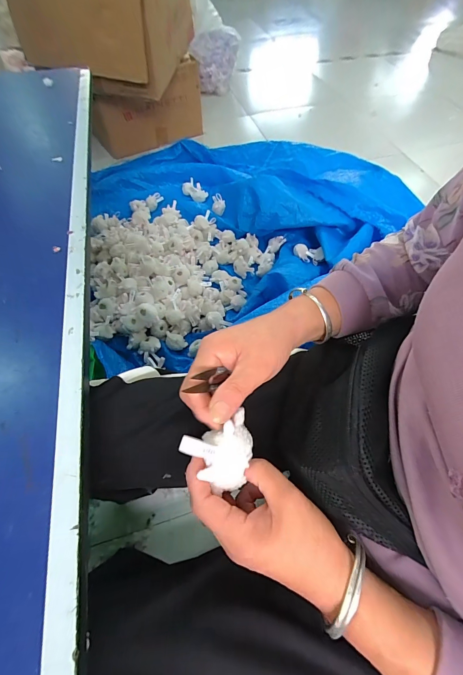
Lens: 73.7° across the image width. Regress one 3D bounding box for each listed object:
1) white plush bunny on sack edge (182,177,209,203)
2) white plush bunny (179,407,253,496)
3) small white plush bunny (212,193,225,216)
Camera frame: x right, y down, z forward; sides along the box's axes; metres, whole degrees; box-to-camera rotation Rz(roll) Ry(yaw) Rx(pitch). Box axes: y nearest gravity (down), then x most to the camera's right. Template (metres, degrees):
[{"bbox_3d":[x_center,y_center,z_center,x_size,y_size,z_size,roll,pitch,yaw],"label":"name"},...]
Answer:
[{"bbox_3d":[-0.157,-0.617,1.289,0.115,0.055,0.073,35,64,20],"label":"white plush bunny on sack edge"},{"bbox_3d":[-0.005,0.098,0.260,0.058,0.039,0.049,-24,61,-15],"label":"white plush bunny"},{"bbox_3d":[-0.049,-0.507,1.183,0.051,0.043,0.081,5,58,3],"label":"small white plush bunny"}]

